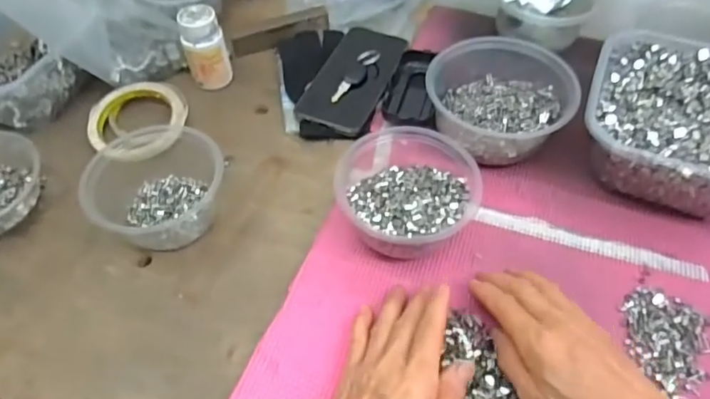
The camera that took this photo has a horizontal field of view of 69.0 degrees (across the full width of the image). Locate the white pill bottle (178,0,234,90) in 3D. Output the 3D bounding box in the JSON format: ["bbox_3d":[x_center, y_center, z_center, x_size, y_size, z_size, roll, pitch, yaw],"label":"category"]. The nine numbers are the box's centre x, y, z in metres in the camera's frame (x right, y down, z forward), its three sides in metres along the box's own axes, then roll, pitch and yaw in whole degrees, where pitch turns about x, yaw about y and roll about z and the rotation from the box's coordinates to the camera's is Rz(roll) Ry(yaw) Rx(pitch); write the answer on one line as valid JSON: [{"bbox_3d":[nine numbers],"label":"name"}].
[{"bbox_3d":[-0.163,-0.164,0.566,0.043,0.089,0.036,-17,54,-12],"label":"white pill bottle"}]

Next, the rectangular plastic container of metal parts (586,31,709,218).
[{"bbox_3d":[0.298,-0.065,0.474,0.175,0.078,0.172,18,55,13],"label":"rectangular plastic container of metal parts"}]

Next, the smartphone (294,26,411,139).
[{"bbox_3d":[0.001,-0.142,0.571,0.073,0.012,0.165,19,55,14],"label":"smartphone"}]

